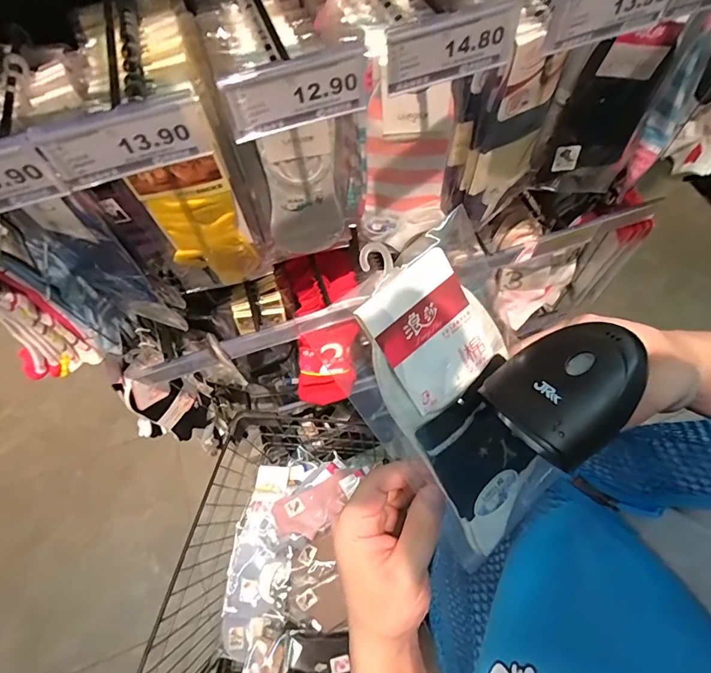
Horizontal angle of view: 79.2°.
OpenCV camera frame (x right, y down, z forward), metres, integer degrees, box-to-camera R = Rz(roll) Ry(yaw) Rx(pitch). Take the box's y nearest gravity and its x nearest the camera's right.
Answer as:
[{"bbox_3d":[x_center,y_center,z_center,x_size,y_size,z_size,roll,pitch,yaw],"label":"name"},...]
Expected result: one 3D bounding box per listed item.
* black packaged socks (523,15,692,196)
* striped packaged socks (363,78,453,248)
[{"bbox_3d":[0.285,-0.252,0.498,0.088,0.199,0.033,-3,65,1],"label":"black packaged socks"},{"bbox_3d":[0.053,-0.176,0.470,0.091,0.188,0.033,-1,65,3],"label":"striped packaged socks"}]

